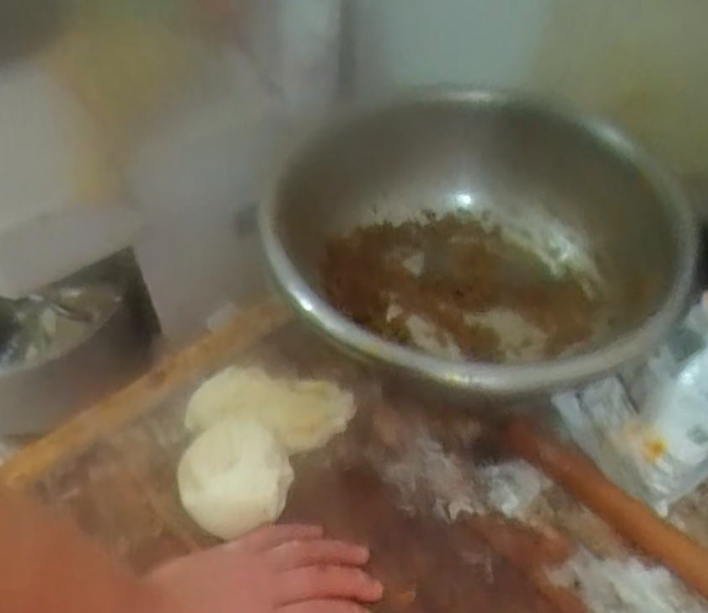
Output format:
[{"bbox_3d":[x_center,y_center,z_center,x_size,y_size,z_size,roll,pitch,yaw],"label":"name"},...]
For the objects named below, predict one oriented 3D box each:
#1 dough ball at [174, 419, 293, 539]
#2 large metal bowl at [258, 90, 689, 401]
[{"bbox_3d":[-0.085,0.125,0.479,0.075,0.053,0.072,1,50,-1],"label":"dough ball"},{"bbox_3d":[0.117,-0.037,0.557,0.322,0.125,0.298,1,50,-1],"label":"large metal bowl"}]

